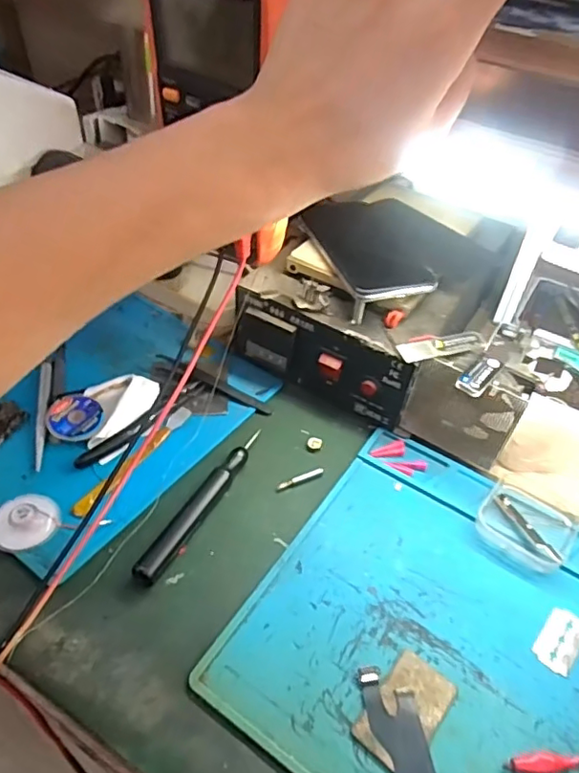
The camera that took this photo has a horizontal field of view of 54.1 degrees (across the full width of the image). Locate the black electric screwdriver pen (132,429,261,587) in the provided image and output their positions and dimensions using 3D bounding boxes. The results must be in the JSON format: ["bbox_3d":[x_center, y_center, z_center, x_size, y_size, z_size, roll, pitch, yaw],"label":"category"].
[{"bbox_3d":[-0.063,0.082,0.413,0.017,0.015,0.143,23,48,17],"label":"black electric screwdriver pen"}]

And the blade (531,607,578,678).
[{"bbox_3d":[0.173,0.160,0.360,0.024,0.004,0.041,33,52,25],"label":"blade"}]

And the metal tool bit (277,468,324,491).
[{"bbox_3d":[0.008,0.071,0.438,0.039,0.004,0.007,-16,49,-19],"label":"metal tool bit"}]

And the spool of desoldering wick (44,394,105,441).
[{"bbox_3d":[-0.170,0.026,0.451,0.042,0.013,0.041,2,45,-2],"label":"spool of desoldering wick"}]

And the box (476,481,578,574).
[{"bbox_3d":[0.174,0.099,0.413,0.062,0.015,0.065,32,51,24],"label":"box"}]

